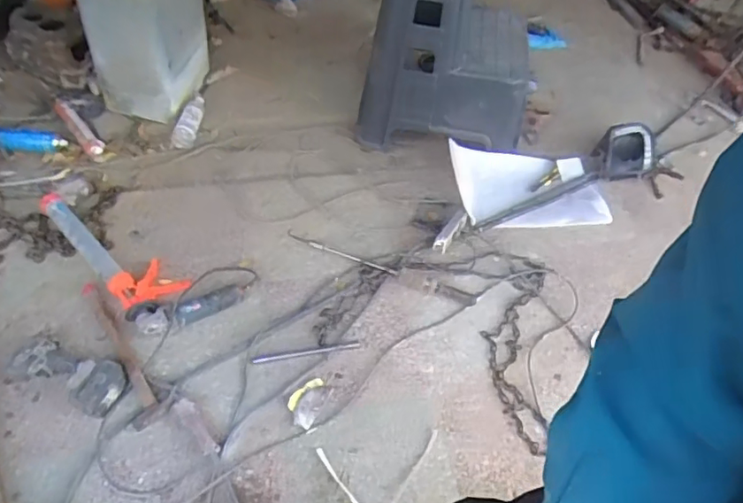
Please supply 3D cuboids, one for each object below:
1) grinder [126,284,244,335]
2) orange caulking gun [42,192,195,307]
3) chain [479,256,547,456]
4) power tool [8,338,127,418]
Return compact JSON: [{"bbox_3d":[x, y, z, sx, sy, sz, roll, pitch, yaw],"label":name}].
[{"bbox_3d":[-0.484,0.140,1.462,0.280,0.070,0.107,-23,59,-21],"label":"grinder"},{"bbox_3d":[-0.749,-0.017,1.566,0.525,0.068,0.160,36,58,19],"label":"orange caulking gun"},{"bbox_3d":[0.383,0.248,1.483,0.158,0.027,0.553,10,53,1],"label":"chain"},{"bbox_3d":[-0.721,0.293,1.328,0.273,0.070,0.126,19,54,8],"label":"power tool"}]

